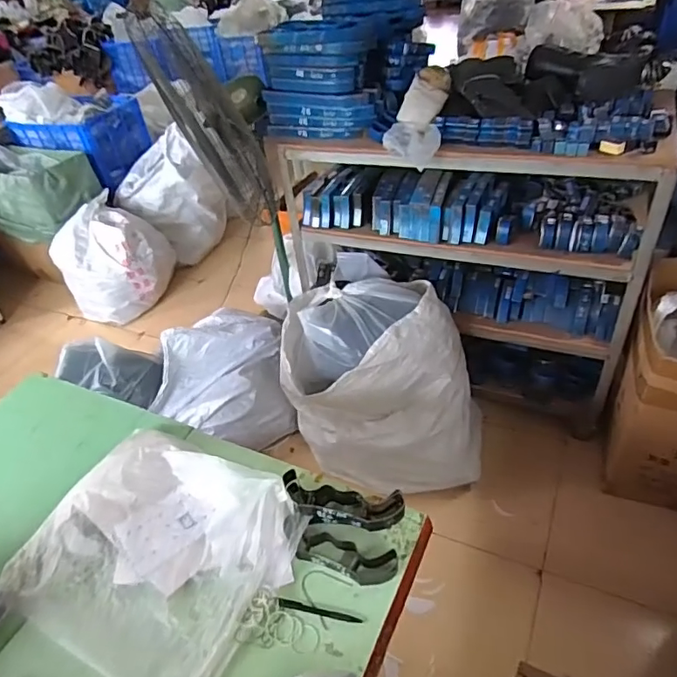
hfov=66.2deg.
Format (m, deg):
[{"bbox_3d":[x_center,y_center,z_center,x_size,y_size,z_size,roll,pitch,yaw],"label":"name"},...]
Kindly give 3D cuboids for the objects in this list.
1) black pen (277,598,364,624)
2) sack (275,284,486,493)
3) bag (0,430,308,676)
[{"bbox_3d":[-0.029,0.421,0.801,0.131,0.012,0.014,4,41,13],"label":"black pen"},{"bbox_3d":[0.142,0.140,1.746,0.665,0.542,0.468,2,41,11],"label":"sack"},{"bbox_3d":[-0.309,0.344,0.885,0.450,0.059,0.373,14,44,23],"label":"bag"}]

